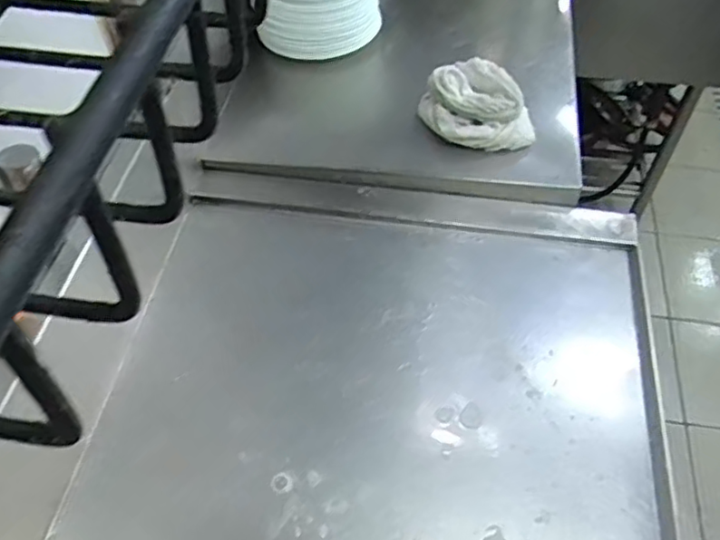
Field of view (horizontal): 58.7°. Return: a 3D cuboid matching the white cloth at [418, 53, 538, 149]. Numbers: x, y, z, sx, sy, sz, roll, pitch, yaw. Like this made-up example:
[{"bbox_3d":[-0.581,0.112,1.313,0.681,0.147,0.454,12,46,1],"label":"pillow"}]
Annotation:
[{"bbox_3d":[0.154,-0.213,0.826,0.144,0.065,0.091,36,61,24],"label":"white cloth"}]

